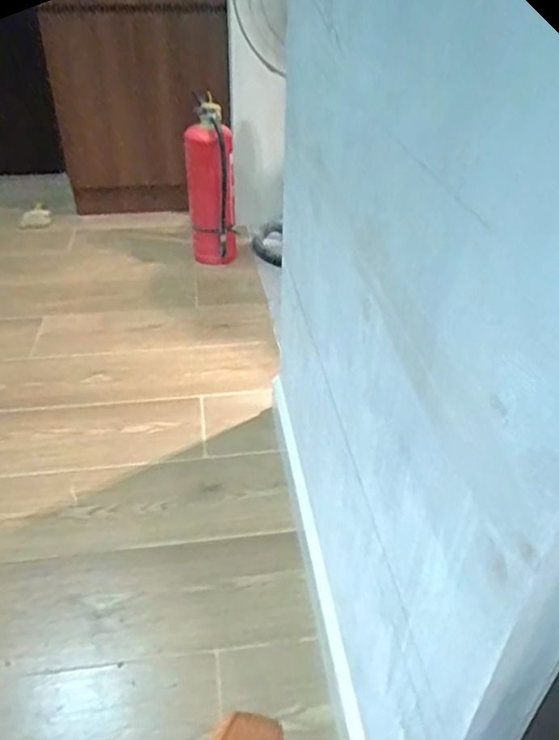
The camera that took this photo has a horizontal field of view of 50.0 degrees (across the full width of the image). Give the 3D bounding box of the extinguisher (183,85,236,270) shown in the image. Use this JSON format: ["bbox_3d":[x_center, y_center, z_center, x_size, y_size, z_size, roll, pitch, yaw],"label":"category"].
[{"bbox_3d":[-0.211,-0.566,1.850,0.137,0.461,0.140,-2,16,-1],"label":"extinguisher"}]

